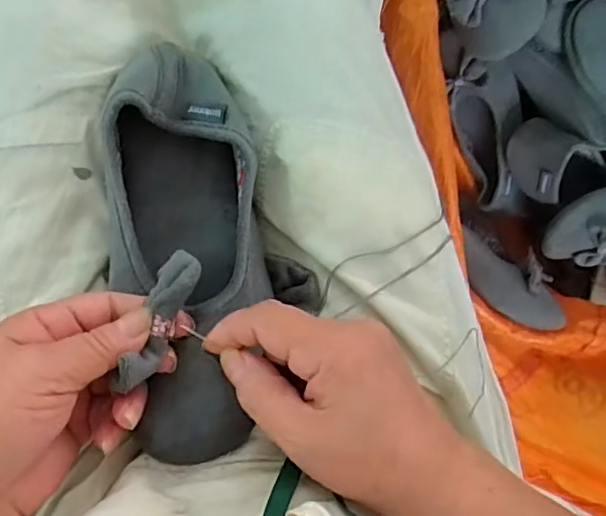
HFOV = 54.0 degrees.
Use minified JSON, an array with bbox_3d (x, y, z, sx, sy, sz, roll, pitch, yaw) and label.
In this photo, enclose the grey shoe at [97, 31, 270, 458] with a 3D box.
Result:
[{"bbox_3d":[-0.065,-0.009,0.329,0.088,0.074,0.232,-5,76,-6],"label":"grey shoe"}]

